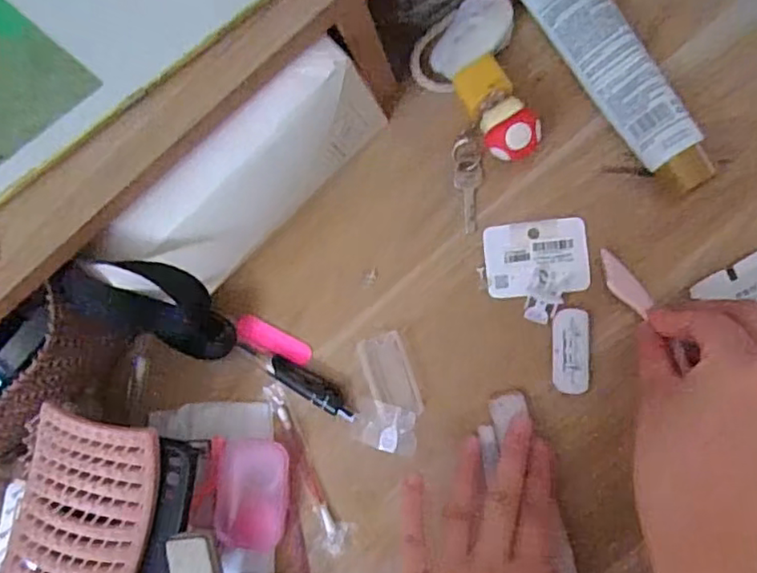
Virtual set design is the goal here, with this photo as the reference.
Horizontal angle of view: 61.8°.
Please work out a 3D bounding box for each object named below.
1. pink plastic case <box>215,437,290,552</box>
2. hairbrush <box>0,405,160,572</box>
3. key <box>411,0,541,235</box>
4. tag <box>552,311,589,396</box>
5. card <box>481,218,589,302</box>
[{"bbox_3d":[-0.073,0.121,0.367,0.039,0.015,0.062,3,88,10],"label":"pink plastic case"},{"bbox_3d":[-0.170,0.170,0.330,0.066,0.030,0.212,14,90,10],"label":"hairbrush"},{"bbox_3d":[0.056,-0.097,0.349,0.054,0.024,0.115,-15,85,9],"label":"key"},{"bbox_3d":[0.105,0.035,0.344,0.019,0.004,0.045,-1,87,10],"label":"tag"},{"bbox_3d":[0.088,-0.015,0.352,0.055,0.004,0.043,-6,84,10],"label":"card"}]

